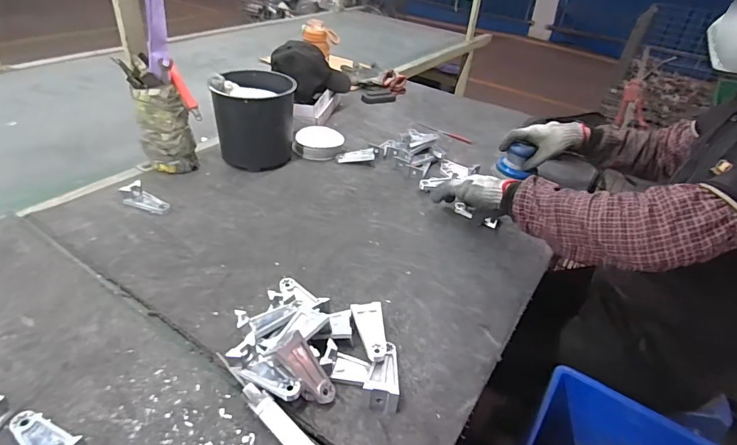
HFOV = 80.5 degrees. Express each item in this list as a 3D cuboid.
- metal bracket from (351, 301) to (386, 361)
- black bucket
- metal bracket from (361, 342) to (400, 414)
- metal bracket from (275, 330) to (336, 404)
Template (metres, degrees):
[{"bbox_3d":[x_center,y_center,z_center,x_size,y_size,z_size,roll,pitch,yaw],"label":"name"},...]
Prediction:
[{"bbox_3d":[0.004,0.149,0.605,0.042,0.015,0.090,-8,39,-8],"label":"metal bracket"},{"bbox_3d":[-0.256,-0.231,0.988,0.161,0.179,0.159,4,37,-3],"label":"black bucket"},{"bbox_3d":[0.021,0.193,0.562,0.044,0.031,0.093,11,37,6],"label":"metal bracket"},{"bbox_3d":[-0.079,0.183,0.537,0.024,0.092,0.036,-25,9,44],"label":"metal bracket"}]

